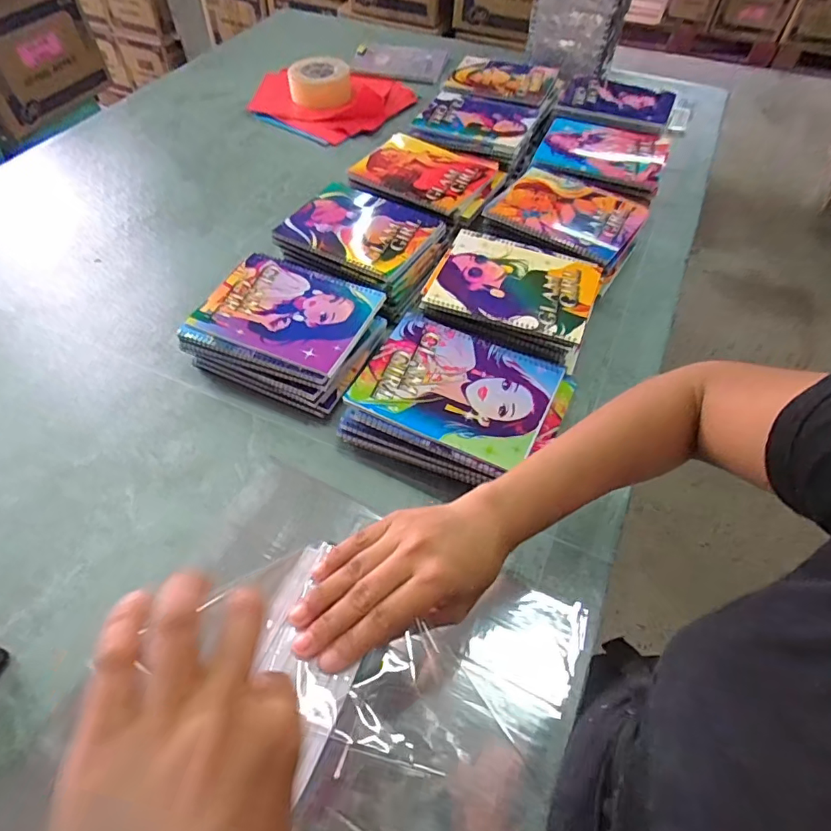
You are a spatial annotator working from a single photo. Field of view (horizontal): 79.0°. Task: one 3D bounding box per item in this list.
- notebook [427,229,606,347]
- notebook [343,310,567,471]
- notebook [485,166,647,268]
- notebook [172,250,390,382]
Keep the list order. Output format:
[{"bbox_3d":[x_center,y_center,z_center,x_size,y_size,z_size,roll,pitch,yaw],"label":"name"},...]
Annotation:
[{"bbox_3d":[0.127,-0.172,0.638,0.193,0.018,0.156,19,56,12],"label":"notebook"},{"bbox_3d":[0.044,-0.034,0.541,0.192,0.018,0.145,22,57,14],"label":"notebook"},{"bbox_3d":[0.221,-0.299,0.730,0.198,0.025,0.169,33,60,21],"label":"notebook"},{"bbox_3d":[-0.157,-0.124,0.609,0.196,0.020,0.153,18,56,15],"label":"notebook"}]

